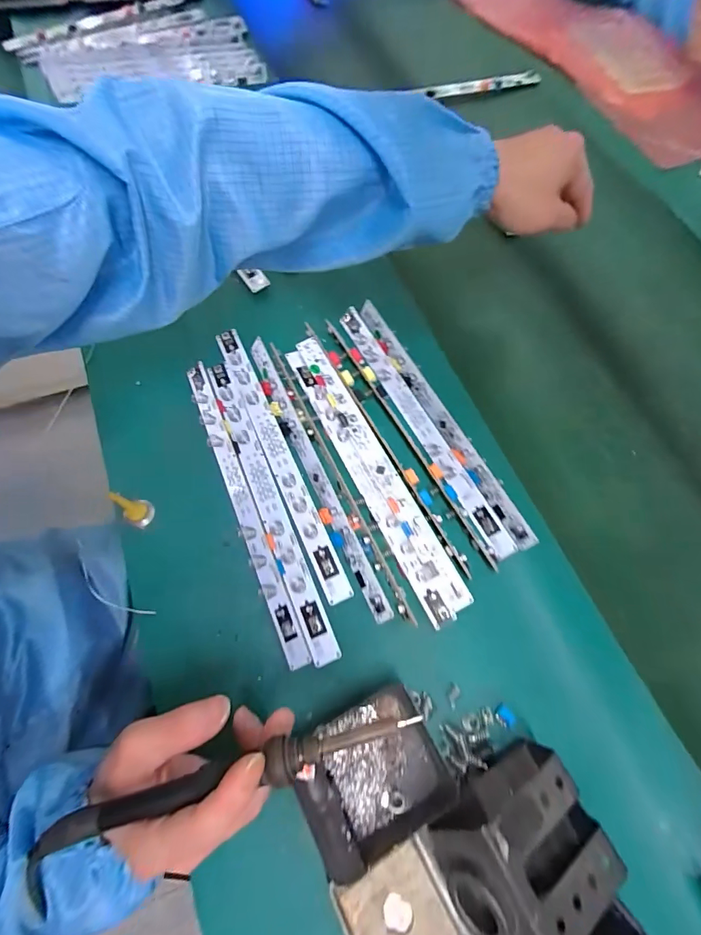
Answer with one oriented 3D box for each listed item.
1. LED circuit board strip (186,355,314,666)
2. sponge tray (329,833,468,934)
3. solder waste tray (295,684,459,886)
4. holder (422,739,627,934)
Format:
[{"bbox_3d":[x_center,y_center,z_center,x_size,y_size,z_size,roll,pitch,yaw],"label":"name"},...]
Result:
[{"bbox_3d":[-0.092,0.026,0.367,0.023,0.006,0.280,-20,67,-13],"label":"LED circuit board strip"},{"bbox_3d":[0.031,0.277,0.262,0.063,0.010,0.063,-24,70,-14],"label":"sponge tray"},{"bbox_3d":[0.016,0.205,0.284,0.091,0.033,0.081,-23,70,-14],"label":"solder waste tray"},{"bbox_3d":[0.101,0.228,0.258,0.093,0.065,0.069,-23,70,-14],"label":"holder"}]

